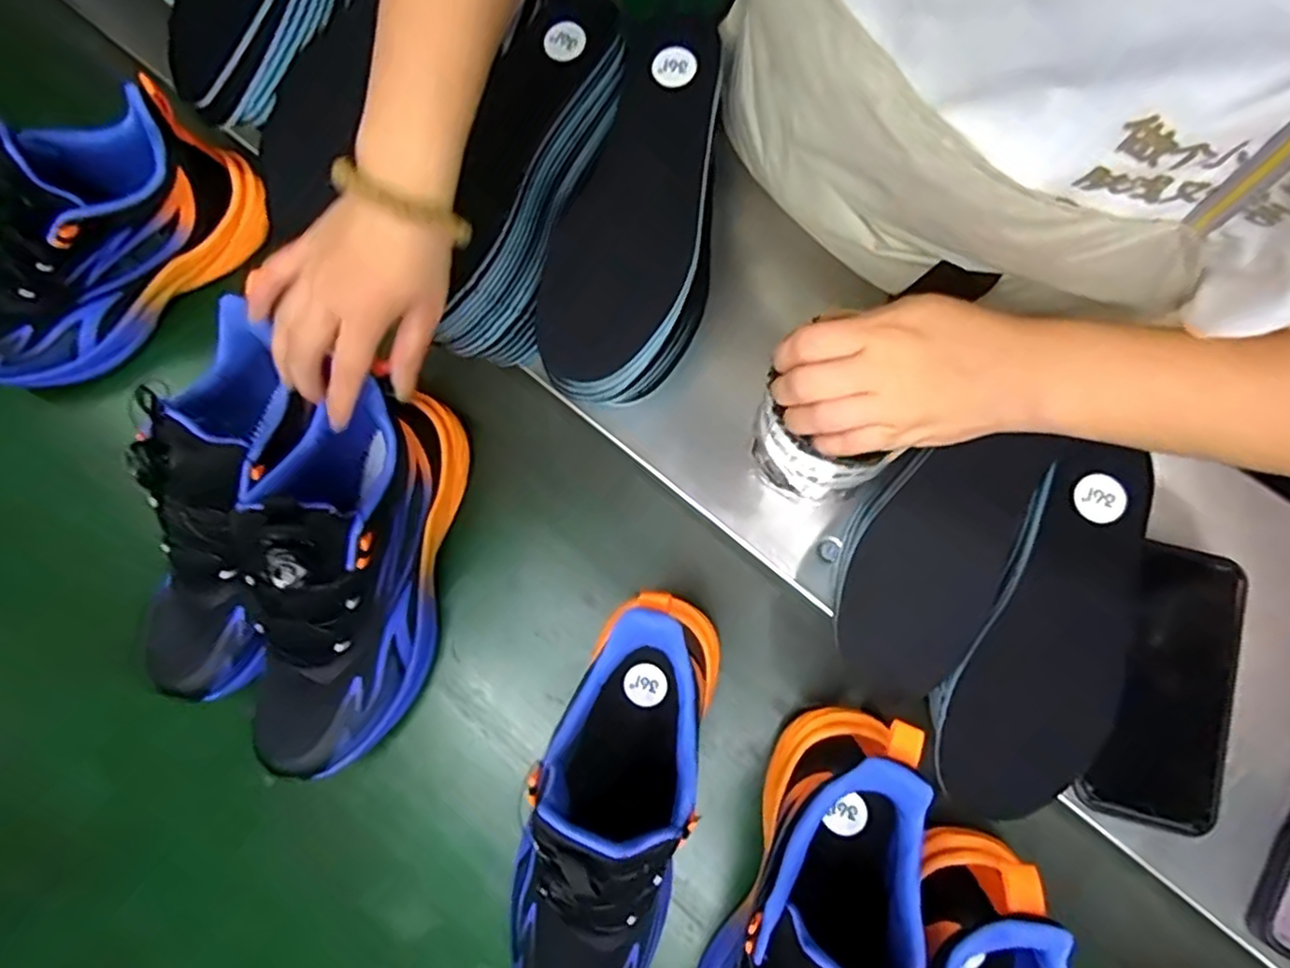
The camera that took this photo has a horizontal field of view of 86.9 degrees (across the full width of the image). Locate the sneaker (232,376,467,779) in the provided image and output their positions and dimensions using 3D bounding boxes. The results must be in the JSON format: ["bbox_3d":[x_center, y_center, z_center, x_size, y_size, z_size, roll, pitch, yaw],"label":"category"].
[{"bbox_3d":[-0.190,0.056,0.414,0.095,0.122,0.231,6,76,2],"label":"sneaker"}]

